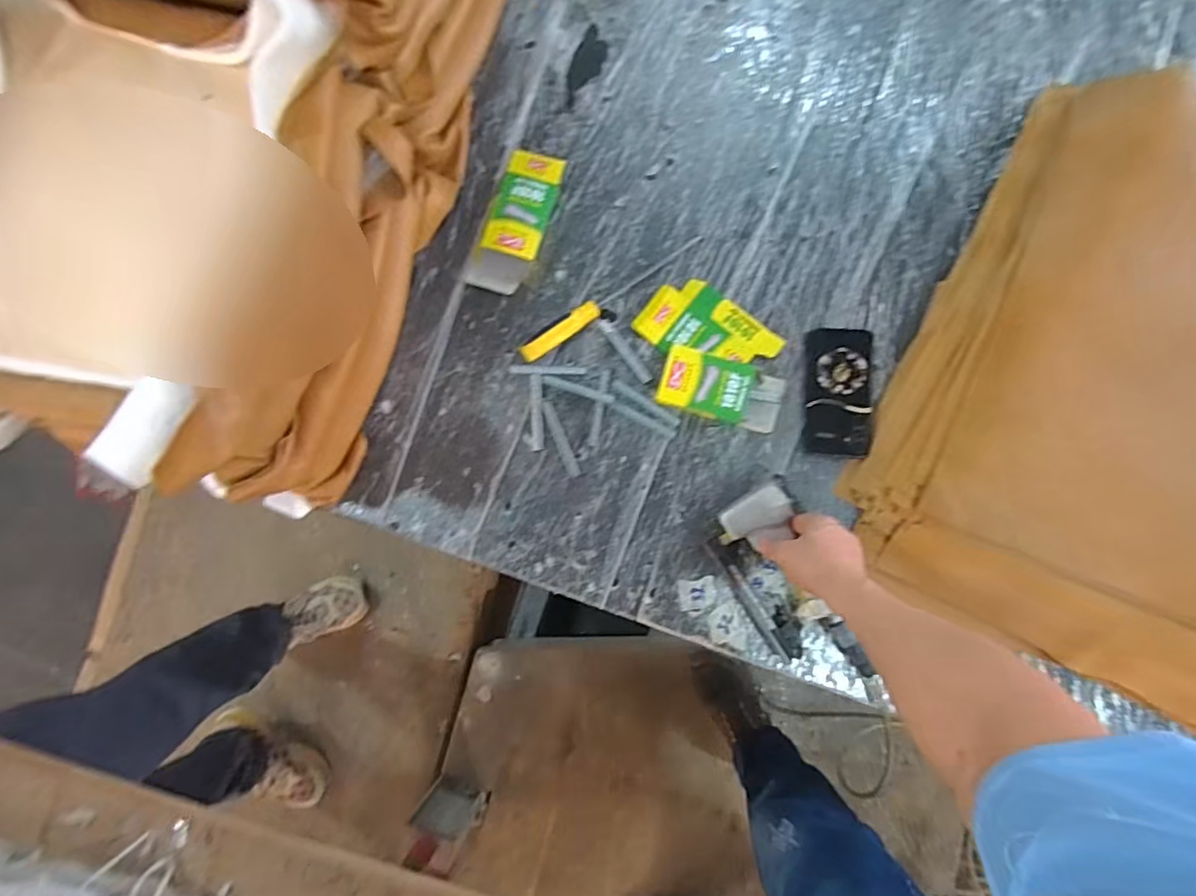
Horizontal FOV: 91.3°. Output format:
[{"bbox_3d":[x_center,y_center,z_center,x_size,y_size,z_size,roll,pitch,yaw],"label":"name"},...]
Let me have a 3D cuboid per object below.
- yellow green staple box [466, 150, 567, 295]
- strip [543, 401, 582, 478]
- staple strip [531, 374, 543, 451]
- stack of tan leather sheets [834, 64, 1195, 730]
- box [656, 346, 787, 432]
[{"bbox_3d":[-0.108,-0.307,0.794,0.082,0.031,0.196,22,87,5],"label":"yellow green staple box"},{"bbox_3d":[-0.048,-0.012,0.775,0.015,0.005,0.106,-22,84,2],"label":"strip"},{"bbox_3d":[-0.082,-0.048,0.782,0.017,0.006,0.102,-2,85,4],"label":"staple strip"},{"bbox_3d":[0.704,-0.034,0.671,0.631,0.113,0.649,26,87,6],"label":"stack of tan leather sheets"},{"bbox_3d":[0.157,-0.073,0.749,0.155,0.037,0.080,15,86,5],"label":"box"}]

